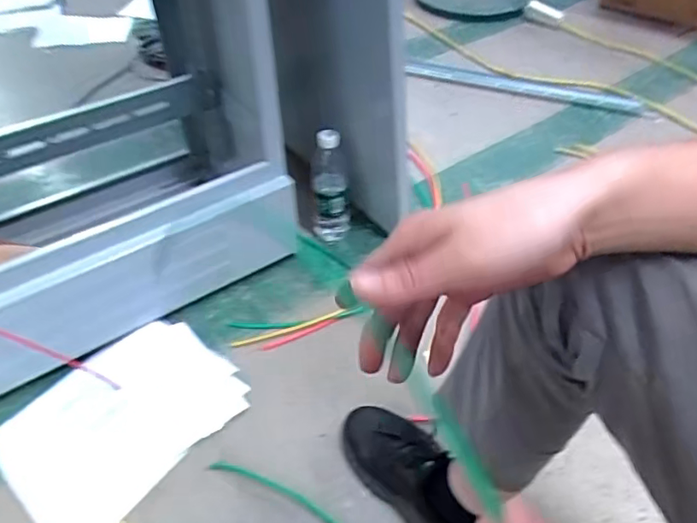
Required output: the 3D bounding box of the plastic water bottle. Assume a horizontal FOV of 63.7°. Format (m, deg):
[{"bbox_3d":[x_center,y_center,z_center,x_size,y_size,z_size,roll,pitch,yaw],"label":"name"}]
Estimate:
[{"bbox_3d":[-0.032,-0.143,1.057,0.068,0.229,0.075,-1,44,-1],"label":"plastic water bottle"}]

